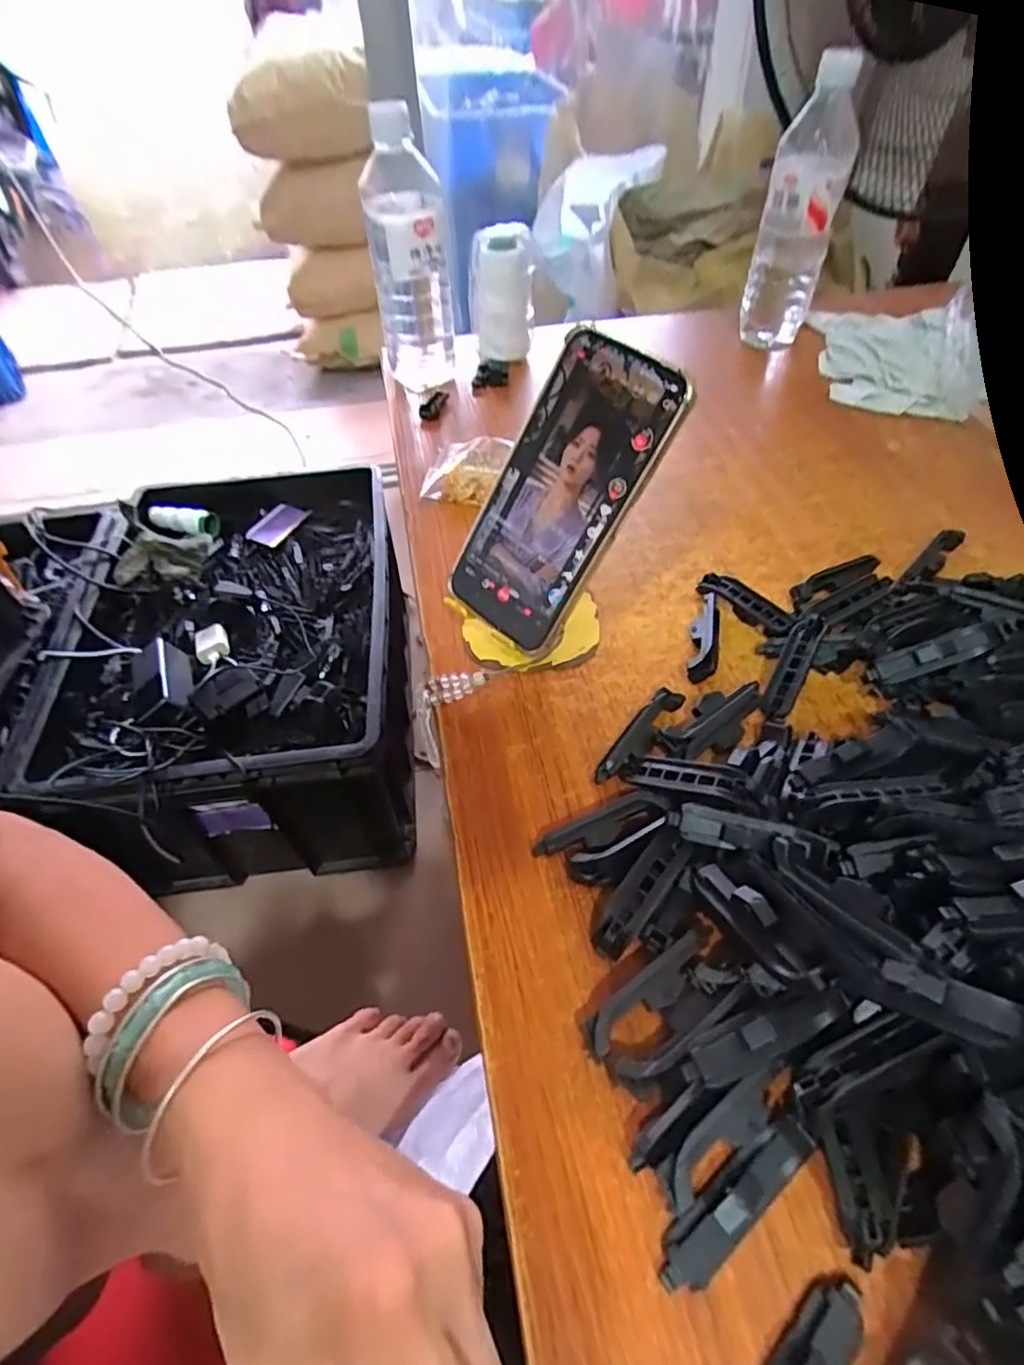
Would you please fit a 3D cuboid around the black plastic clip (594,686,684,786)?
[{"bbox_3d":[0.073,0.031,0.361,0.019,0.016,0.072,26,55,23],"label":"black plastic clip"}]

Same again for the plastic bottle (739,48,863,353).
[{"bbox_3d":[0.282,-0.452,0.634,0.070,0.248,0.057,15,52,16],"label":"plastic bottle"}]

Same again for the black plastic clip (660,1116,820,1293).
[{"bbox_3d":[0.082,0.189,0.230,0.070,0.016,0.017,-31,55,-22],"label":"black plastic clip"}]

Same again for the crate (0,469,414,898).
[{"bbox_3d":[-0.390,-0.024,0.988,0.435,0.308,0.584,-6,51,-2],"label":"crate"}]

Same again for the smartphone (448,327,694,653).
[{"bbox_3d":[0.027,-0.103,0.354,0.076,0.166,0.007,40,23,23],"label":"smartphone"}]

